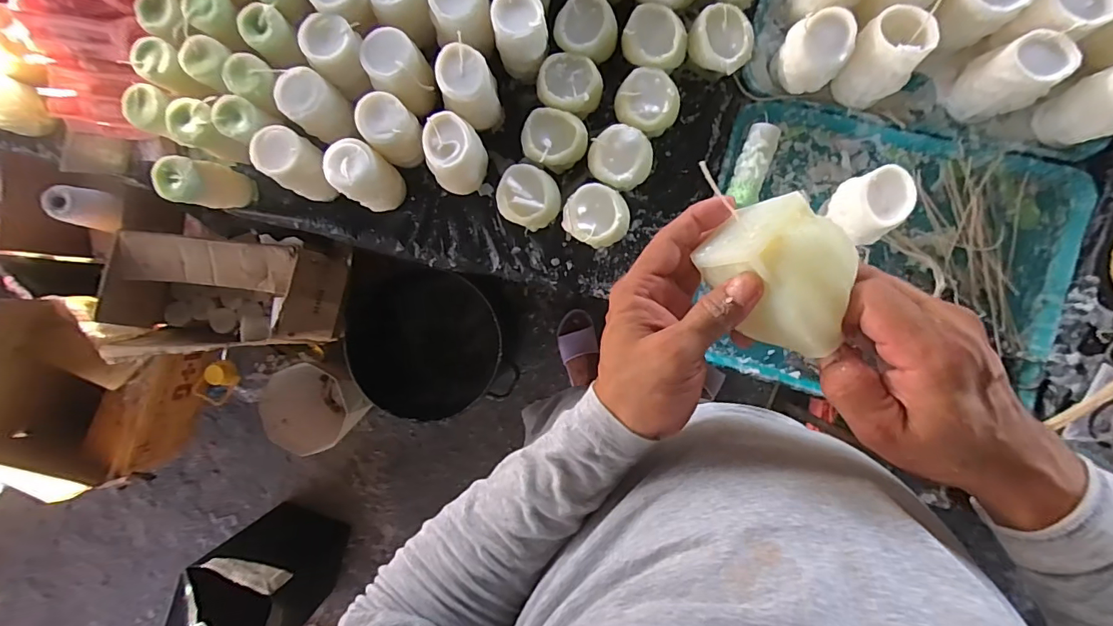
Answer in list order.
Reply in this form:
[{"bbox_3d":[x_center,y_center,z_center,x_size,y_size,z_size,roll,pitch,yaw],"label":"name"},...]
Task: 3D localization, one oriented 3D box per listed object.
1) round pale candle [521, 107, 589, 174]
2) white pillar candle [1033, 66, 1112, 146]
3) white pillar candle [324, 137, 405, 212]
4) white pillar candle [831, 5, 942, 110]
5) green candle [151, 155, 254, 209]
[{"bbox_3d":[-0.002,-0.216,0.606,0.077,0.065,0.066,-14,91,4],"label":"round pale candle"},{"bbox_3d":[0.615,-0.234,0.537,0.065,0.099,0.070,-19,91,4],"label":"white pillar candle"},{"bbox_3d":[-0.232,-0.165,0.582,0.057,0.104,0.063,27,93,2],"label":"white pillar candle"},{"bbox_3d":[0.374,-0.291,0.549,0.066,0.095,0.077,-37,90,4],"label":"white pillar candle"},{"bbox_3d":[-0.438,-0.162,0.605,0.045,0.108,0.059,16,93,3],"label":"green candle"}]

